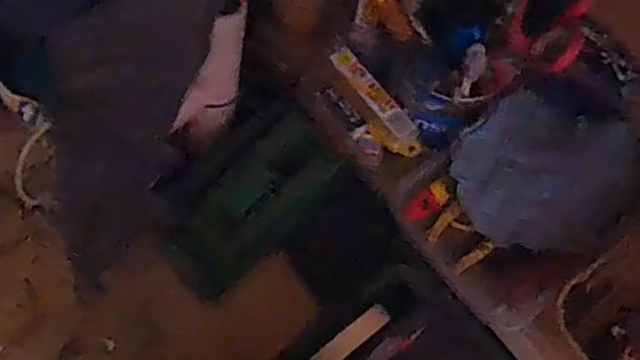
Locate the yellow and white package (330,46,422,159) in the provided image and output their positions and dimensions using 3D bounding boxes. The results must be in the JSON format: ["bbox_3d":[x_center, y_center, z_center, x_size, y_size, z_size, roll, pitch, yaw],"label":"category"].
[{"bbox_3d":[0.048,-0.067,0.566,0.026,0.027,0.111,-33,72,-14],"label":"yellow and white package"}]

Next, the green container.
[{"bbox_3d":[-0.068,0.027,0.641,0.084,0.040,0.200,45,98,15],"label":"green container"}]

